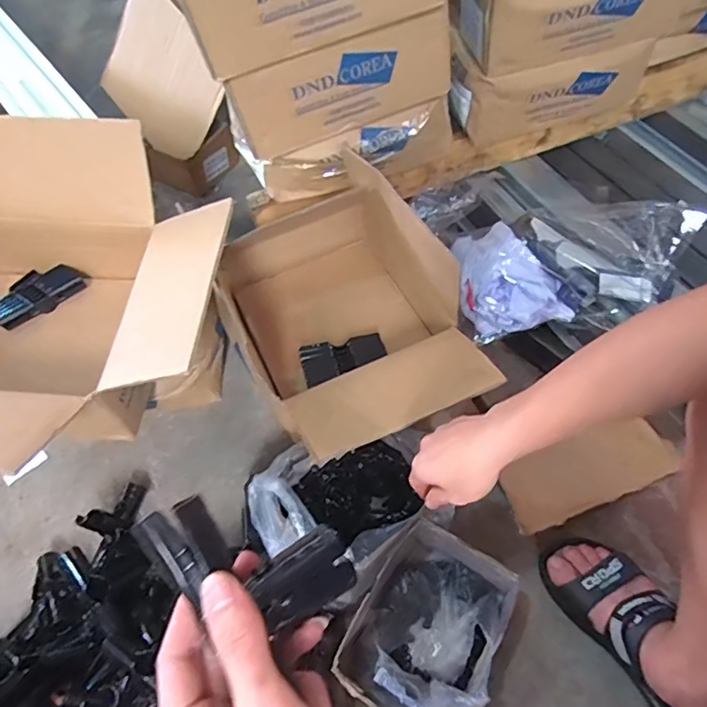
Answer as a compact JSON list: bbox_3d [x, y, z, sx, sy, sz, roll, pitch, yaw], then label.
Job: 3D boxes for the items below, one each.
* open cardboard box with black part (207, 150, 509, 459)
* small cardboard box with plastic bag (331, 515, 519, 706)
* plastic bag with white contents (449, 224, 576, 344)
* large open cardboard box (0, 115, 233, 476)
[{"bbox_3d":[-0.017,-0.068,0.807,0.297,0.215,0.456,-27,59,-12],"label":"open cardboard box with black part"},{"bbox_3d":[0.091,0.329,0.659,0.152,0.110,0.209,25,63,20],"label":"small cardboard box with plastic bag"},{"bbox_3d":[0.251,-0.136,0.885,0.165,0.102,0.206,-4,57,2],"label":"plastic bag with white contents"},{"bbox_3d":[-0.413,-0.044,0.701,0.493,0.233,0.448,3,57,7],"label":"large open cardboard box"}]

